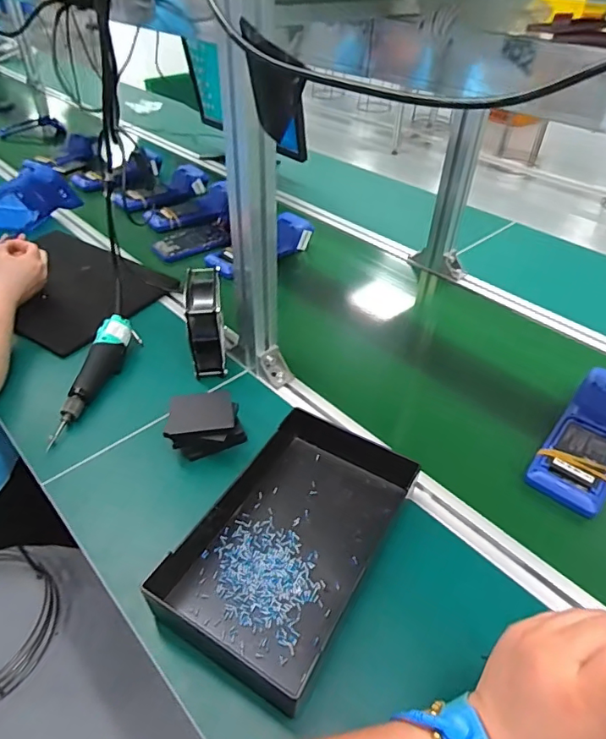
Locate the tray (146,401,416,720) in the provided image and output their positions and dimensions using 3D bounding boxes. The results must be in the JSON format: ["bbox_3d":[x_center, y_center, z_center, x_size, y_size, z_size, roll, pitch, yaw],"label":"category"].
[{"bbox_3d":[-0.007,0.157,0.496,0.172,0.046,0.283,23,46,22],"label":"tray"}]

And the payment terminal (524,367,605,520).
[{"bbox_3d":[0.360,0.081,0.605,0.088,0.048,0.214,30,49,28],"label":"payment terminal"}]

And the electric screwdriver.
[{"bbox_3d":[-0.279,0.006,0.659,0.041,0.058,0.222,7,42,6],"label":"electric screwdriver"}]

